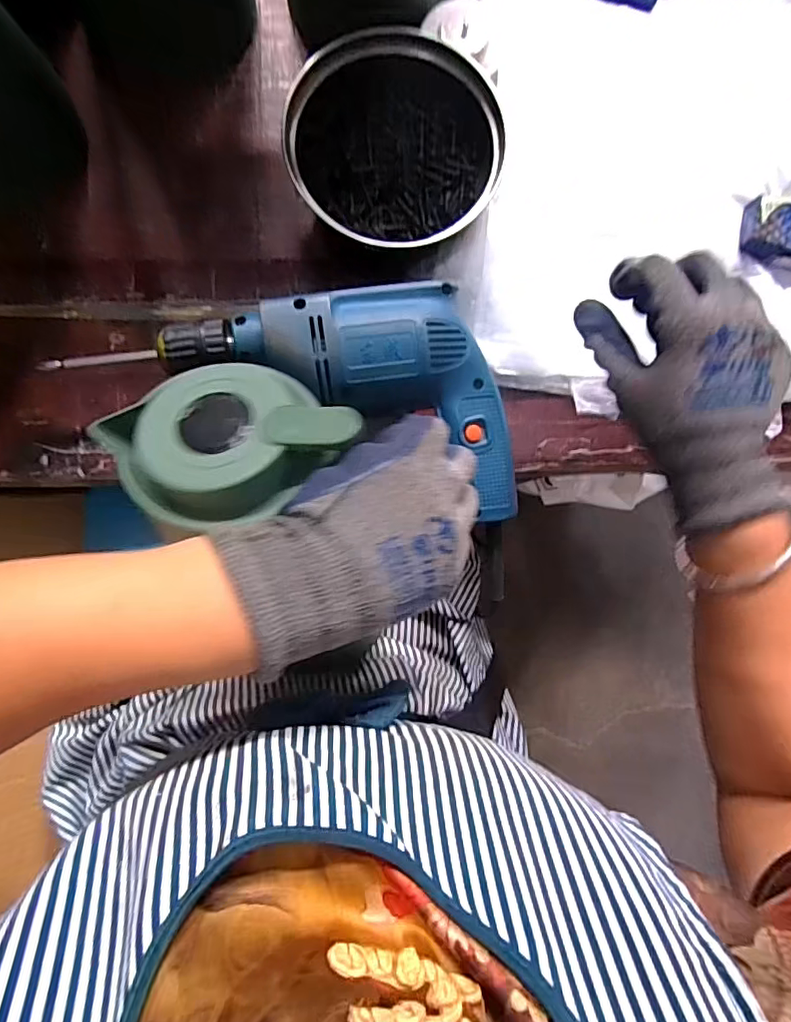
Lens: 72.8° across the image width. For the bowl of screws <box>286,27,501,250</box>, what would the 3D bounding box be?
[{"bbox_3d":[-0.001,-0.263,0.397,0.151,0.063,0.144,-12,88,-3],"label":"bowl of screws"}]

